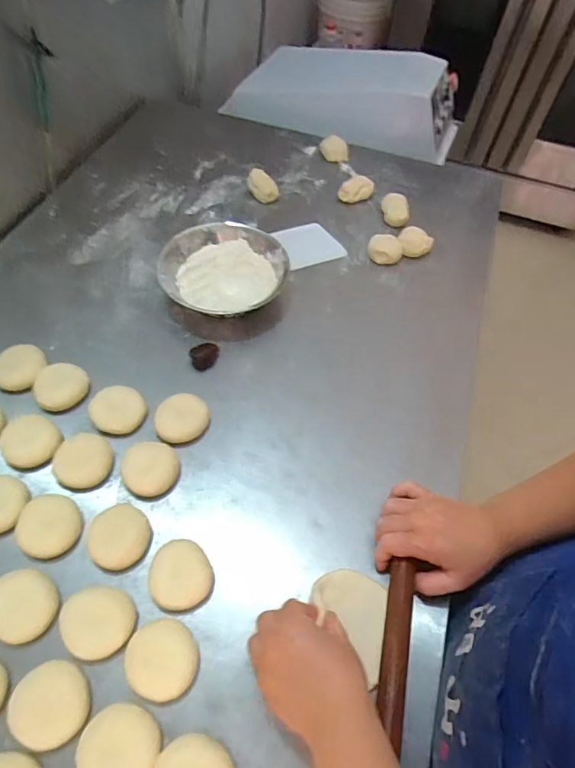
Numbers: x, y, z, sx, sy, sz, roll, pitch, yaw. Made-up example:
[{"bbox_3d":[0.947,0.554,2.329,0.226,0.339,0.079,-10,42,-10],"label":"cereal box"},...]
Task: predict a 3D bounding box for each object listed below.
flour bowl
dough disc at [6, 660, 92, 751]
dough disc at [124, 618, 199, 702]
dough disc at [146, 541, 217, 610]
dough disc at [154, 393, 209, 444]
[{"bbox_3d":[-0.096,-0.170,0.726,0.181,0.052,0.179,2,55,-3],"label":"flour bowl"},{"bbox_3d":[-0.215,0.289,0.428,0.069,0.008,0.063,2,55,-3],"label":"dough disc"},{"bbox_3d":[-0.120,0.260,0.450,0.067,0.007,0.065,2,55,-3],"label":"dough disc"},{"bbox_3d":[-0.112,0.198,0.490,0.062,0.021,0.065,2,55,-3],"label":"dough disc"},{"bbox_3d":[-0.133,0.043,0.595,0.065,0.028,0.060,2,55,-3],"label":"dough disc"}]

